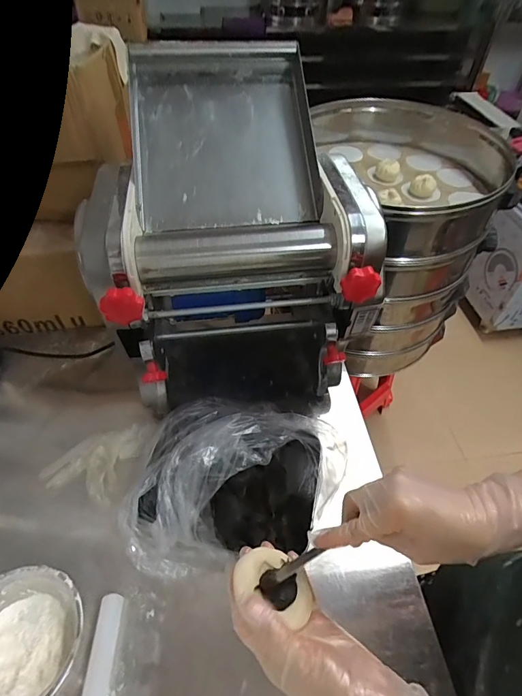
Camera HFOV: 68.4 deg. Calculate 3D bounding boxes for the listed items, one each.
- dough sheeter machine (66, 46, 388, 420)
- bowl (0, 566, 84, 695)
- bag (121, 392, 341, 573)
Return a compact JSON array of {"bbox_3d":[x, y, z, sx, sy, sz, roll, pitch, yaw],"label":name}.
[{"bbox_3d":[-0.039,-0.136,0.619,0.349,0.462,0.371,-6,49,-6],"label":"dough sheeter machine"},{"bbox_3d":[-0.286,0.348,0.454,0.146,0.053,0.140,0,49,0],"label":"bowl"},{"bbox_3d":[-0.032,0.188,0.545,0.273,0.127,0.268,14,50,12],"label":"bag"}]

